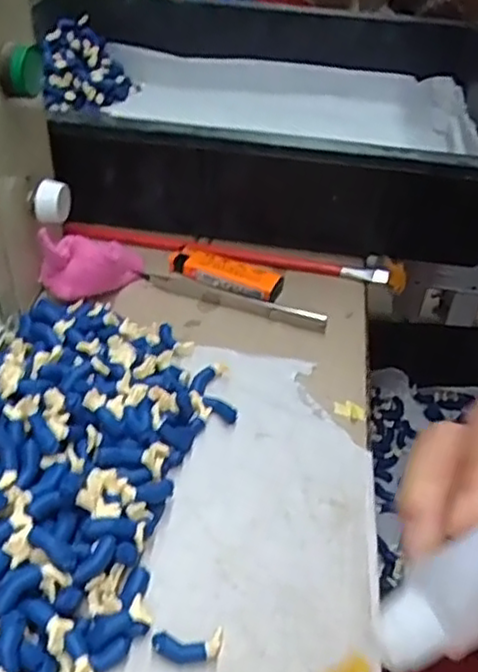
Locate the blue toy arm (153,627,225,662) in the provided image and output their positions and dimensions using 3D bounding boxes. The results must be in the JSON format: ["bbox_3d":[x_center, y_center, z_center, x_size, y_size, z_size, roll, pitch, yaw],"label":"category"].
[{"bbox_3d":[-0.022,0.128,0.283,0.029,0.006,0.012,1,40,-3],"label":"blue toy arm"}]

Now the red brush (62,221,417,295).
[{"bbox_3d":[-0.006,-0.060,0.496,0.250,0.014,0.022,10,41,8],"label":"red brush"}]

